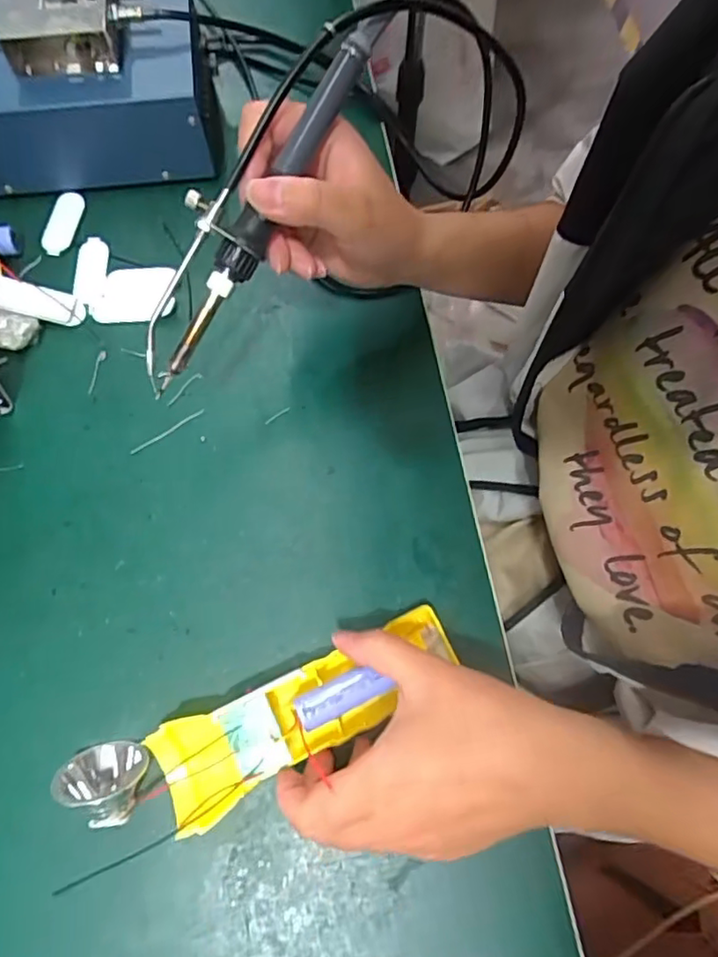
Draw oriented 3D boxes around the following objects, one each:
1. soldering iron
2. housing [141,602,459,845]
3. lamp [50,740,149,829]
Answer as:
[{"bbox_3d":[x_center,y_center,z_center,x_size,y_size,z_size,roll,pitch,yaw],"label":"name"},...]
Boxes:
[{"bbox_3d":[-0.053,-0.132,0.277,0.033,0.021,0.192,34,97,8],"label":"soldering iron"},{"bbox_3d":[-0.023,0.117,0.307,0.162,0.025,0.048,-25,75,-14],"label":"housing"},{"bbox_3d":[-0.129,0.156,0.300,0.040,0.039,0.037,-6,73,-4],"label":"lamp"}]

